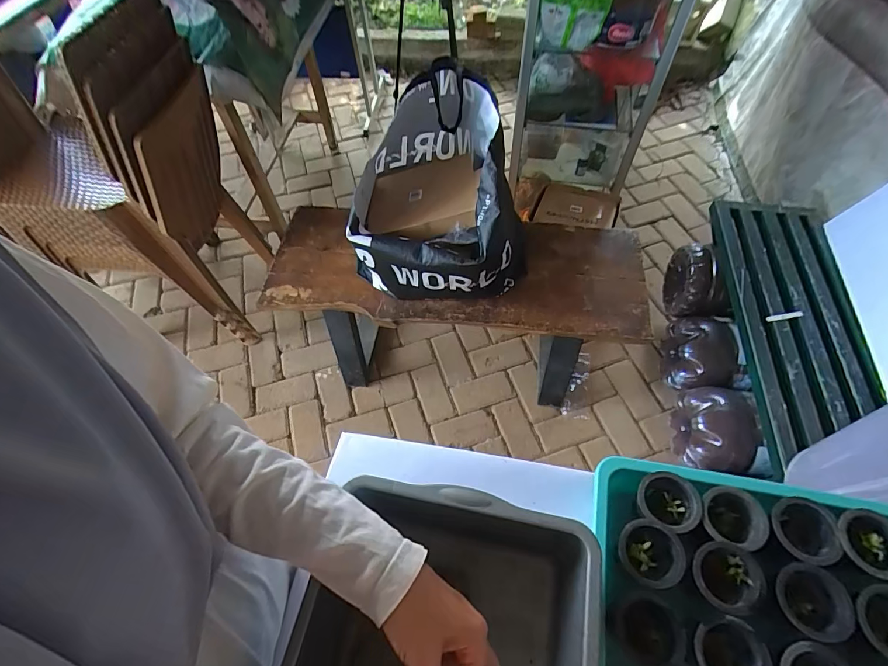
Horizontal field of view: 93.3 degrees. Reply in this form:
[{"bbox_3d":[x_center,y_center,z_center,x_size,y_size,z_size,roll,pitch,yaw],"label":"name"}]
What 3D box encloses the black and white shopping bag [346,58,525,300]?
[{"bbox_3d":[0.003,-0.326,1.008,0.413,0.372,0.499,6,58,4],"label":"black and white shopping bag"}]

